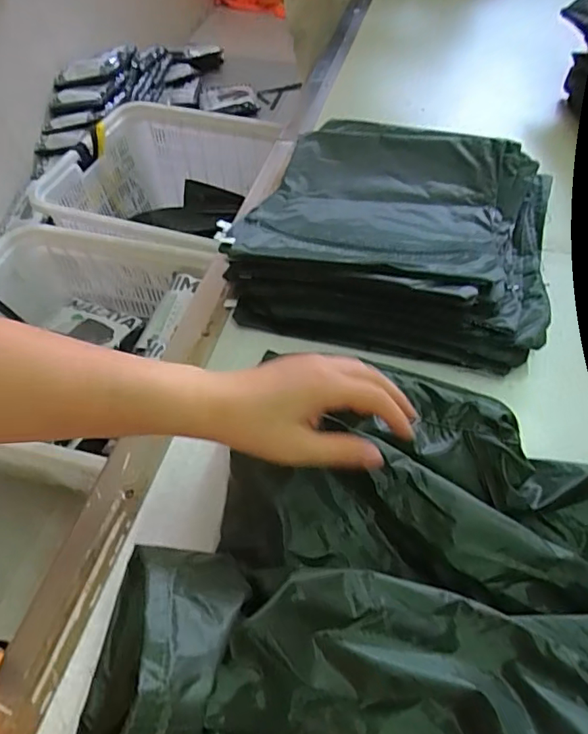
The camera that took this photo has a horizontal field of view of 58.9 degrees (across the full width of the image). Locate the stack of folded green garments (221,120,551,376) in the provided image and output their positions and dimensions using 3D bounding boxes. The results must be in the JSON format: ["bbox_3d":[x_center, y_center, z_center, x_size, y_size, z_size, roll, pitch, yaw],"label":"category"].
[{"bbox_3d":[0.125,-0.185,0.604,0.322,0.067,0.368,13,55,11],"label":"stack of folded green garments"}]

